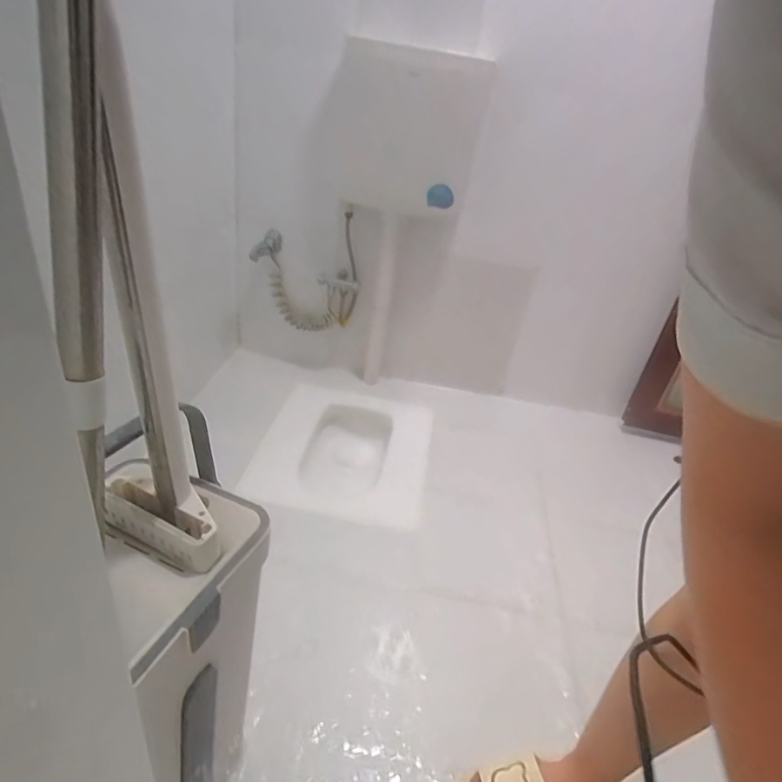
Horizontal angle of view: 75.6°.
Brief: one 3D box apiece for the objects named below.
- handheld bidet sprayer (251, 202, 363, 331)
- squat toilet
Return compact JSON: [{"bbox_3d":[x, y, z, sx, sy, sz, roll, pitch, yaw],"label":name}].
[{"bbox_3d":[-0.242,-0.333,1.435,0.292,0.329,0.129,-1,38,-12],"label":"handheld bidet sprayer"},{"bbox_3d":[-0.116,0.171,1.327,0.425,0.110,0.518,9,37,2],"label":"squat toilet"}]

